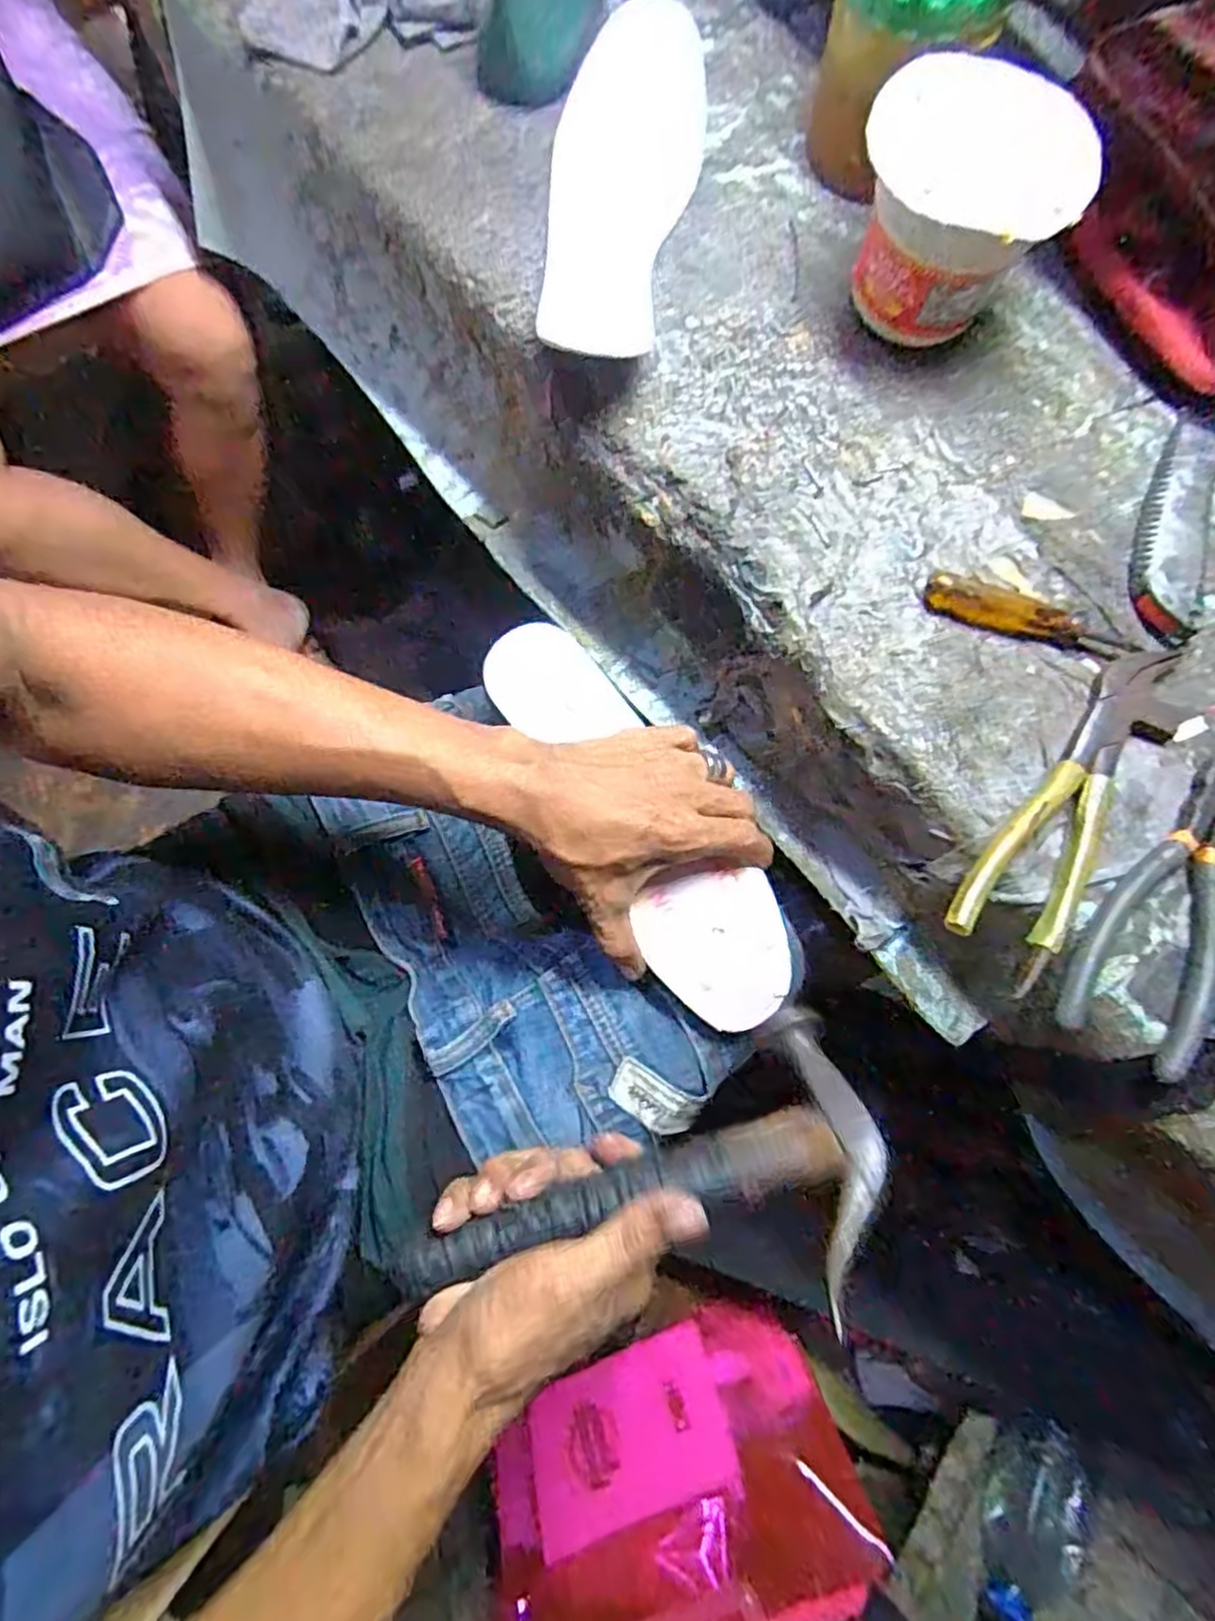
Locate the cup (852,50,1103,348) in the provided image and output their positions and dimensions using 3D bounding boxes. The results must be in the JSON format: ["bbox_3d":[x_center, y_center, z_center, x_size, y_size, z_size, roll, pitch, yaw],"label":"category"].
[{"bbox_3d":[0.181,-0.313,0.380,0.110,0.090,0.101,0,77,-1],"label":"cup"}]

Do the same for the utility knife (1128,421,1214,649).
[{"bbox_3d":[0.315,-0.157,0.390,0.033,0.015,0.131,18,77,3],"label":"utility knife"}]

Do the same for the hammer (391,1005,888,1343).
[{"bbox_3d":[0.020,0.193,0.324,0.229,0.030,0.114,-24,42,-6],"label":"hammer"}]

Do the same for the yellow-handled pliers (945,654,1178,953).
[{"bbox_3d":[0.238,-0.004,0.353,0.052,0.016,0.188,39,79,7],"label":"yellow-handled pliers"}]

